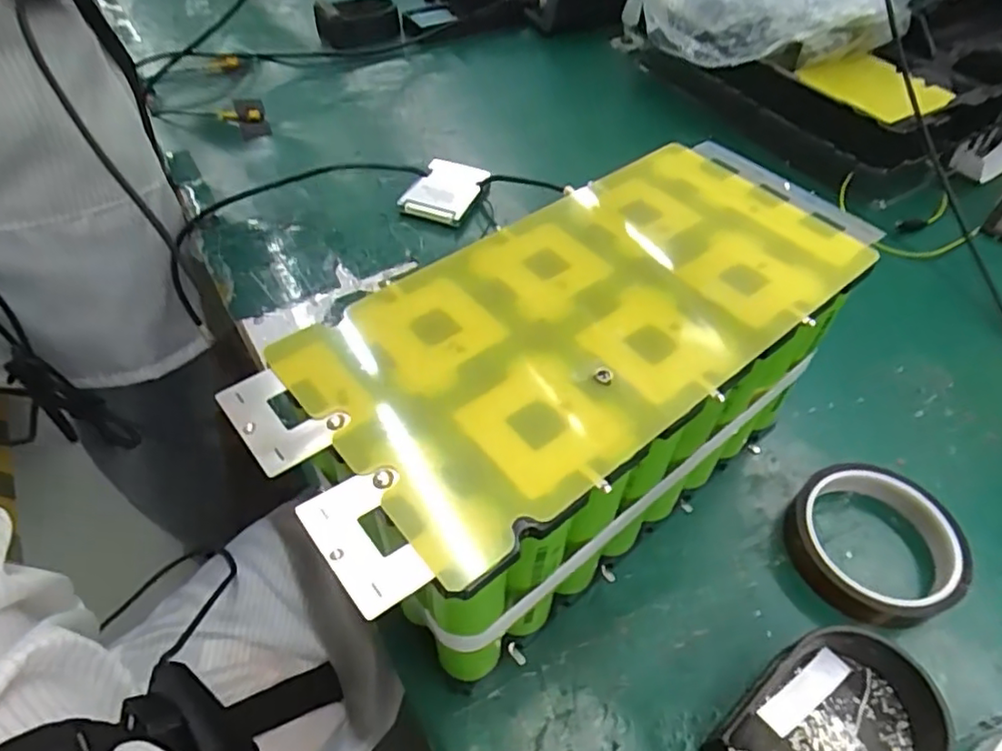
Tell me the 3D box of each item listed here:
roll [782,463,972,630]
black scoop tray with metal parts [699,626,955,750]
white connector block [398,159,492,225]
[{"bbox_3d":[0.215,0.096,0.363,0.090,0.030,0.086,0,50,0],"label":"roll"},{"bbox_3d":[0.158,0.168,0.290,0.104,0.035,0.080,-34,58,-24],"label":"black scoop tray with metal parts"},{"bbox_3d":[-0.053,-0.178,0.594,0.060,0.016,0.082,15,52,12],"label":"white connector block"}]

